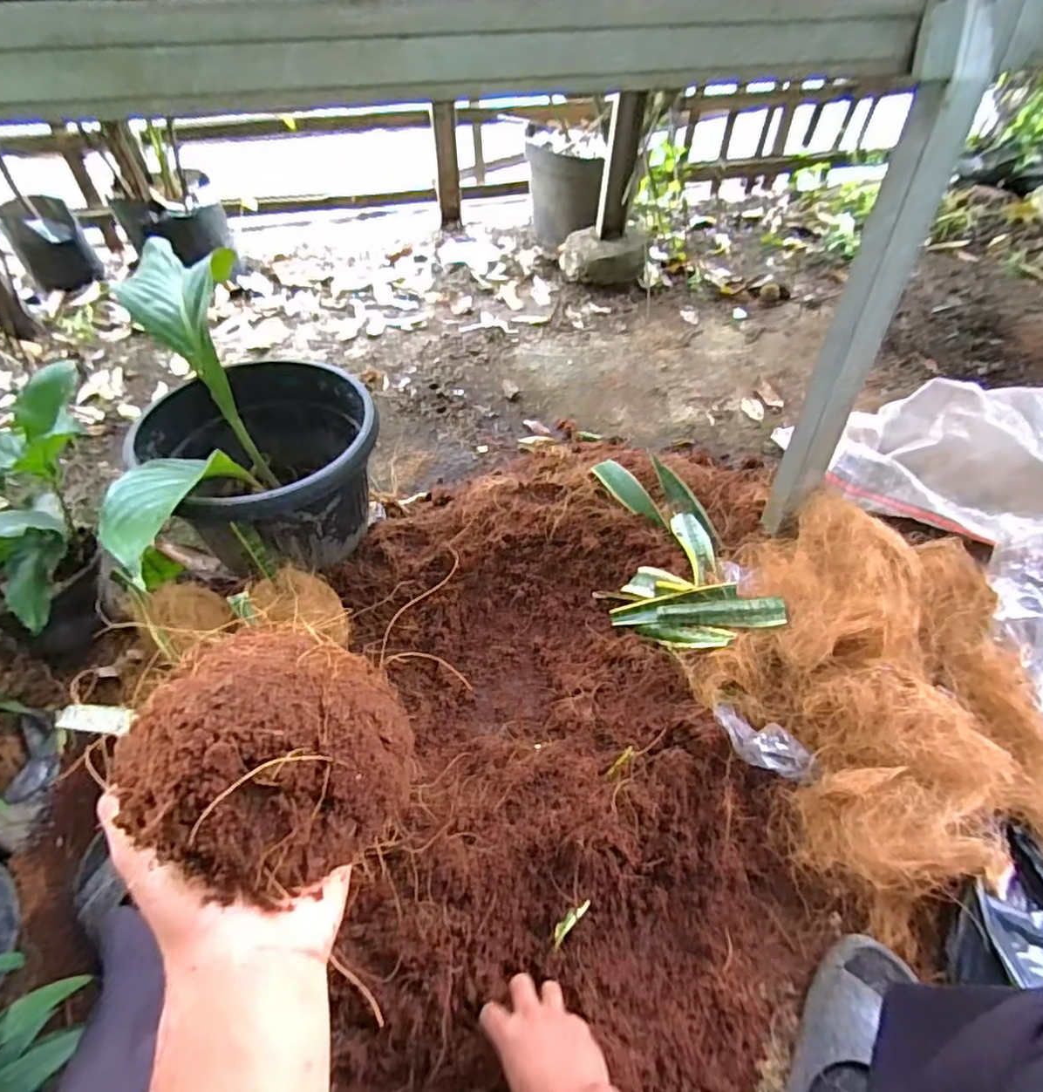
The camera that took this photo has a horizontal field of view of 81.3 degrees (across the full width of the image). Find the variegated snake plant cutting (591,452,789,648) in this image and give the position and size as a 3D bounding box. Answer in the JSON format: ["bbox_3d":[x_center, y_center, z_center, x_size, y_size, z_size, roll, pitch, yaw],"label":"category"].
[{"bbox_3d":[0.223,0.001,0.971,0.216,0.089,0.396,-7,50,-6],"label":"variegated snake plant cutting"}]

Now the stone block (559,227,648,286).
[{"bbox_3d":[0.220,-0.781,1.653,0.227,0.120,0.116,2,50,1],"label":"stone block"}]

